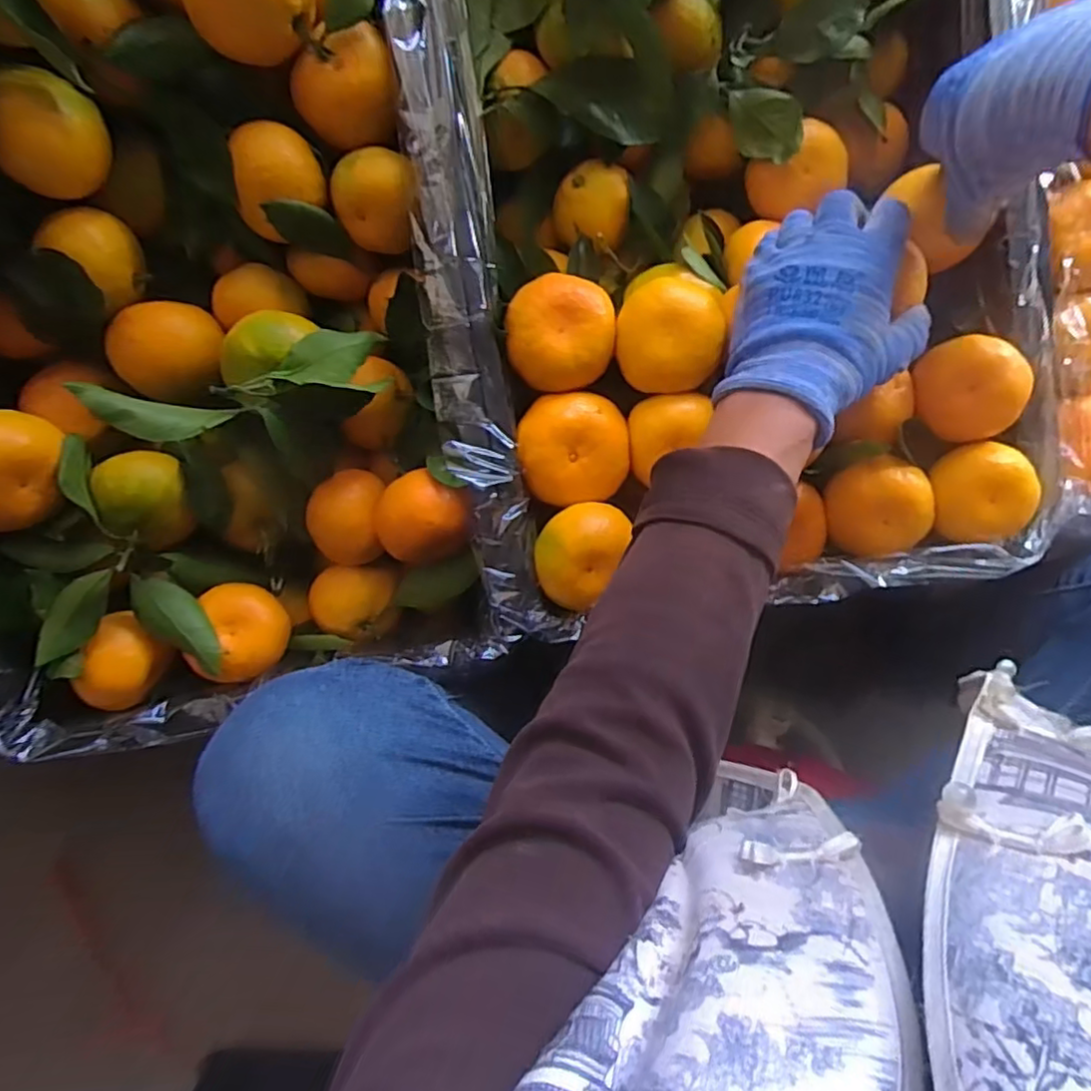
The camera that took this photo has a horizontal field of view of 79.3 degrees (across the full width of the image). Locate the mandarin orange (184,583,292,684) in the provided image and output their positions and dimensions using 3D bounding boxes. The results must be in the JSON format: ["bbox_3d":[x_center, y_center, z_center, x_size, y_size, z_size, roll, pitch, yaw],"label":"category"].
[{"bbox_3d":[-0.211,0.059,0.455,0.052,0.058,0.065,-7,97,0],"label":"mandarin orange"}]

